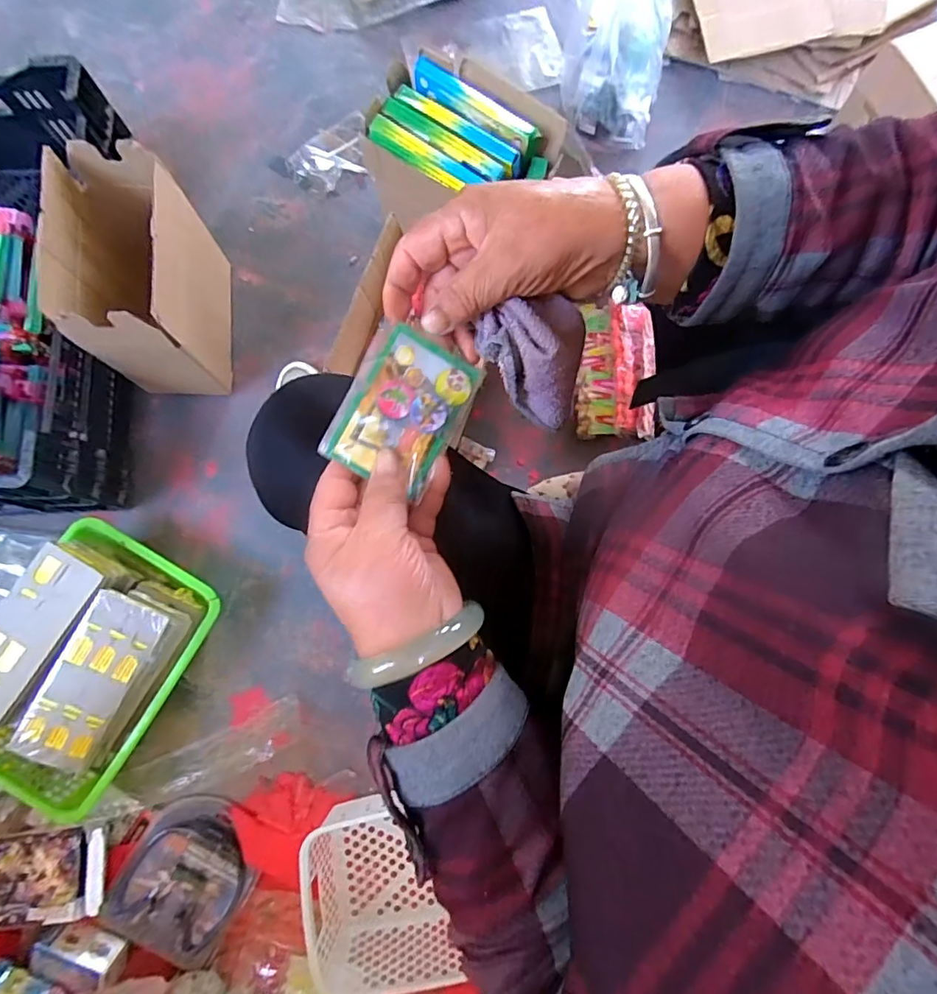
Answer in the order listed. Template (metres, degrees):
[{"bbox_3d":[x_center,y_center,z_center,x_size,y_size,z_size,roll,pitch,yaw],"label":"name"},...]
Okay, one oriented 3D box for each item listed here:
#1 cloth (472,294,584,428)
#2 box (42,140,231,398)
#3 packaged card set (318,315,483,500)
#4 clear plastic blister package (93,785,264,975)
[{"bbox_3d":[0.034,-0.076,0.291,0.061,0.072,0.034,19,78,3],"label":"cloth"},{"bbox_3d":[-0.444,-0.295,0.728,0.149,0.223,0.258,-9,78,-3],"label":"box"},{"bbox_3d":[-0.035,-0.049,0.285,0.062,0.007,0.083,26,84,-14],"label":"packaged card set"},{"bbox_3d":[-0.365,0.492,0.670,0.158,0.029,0.173,28,79,5],"label":"clear plastic blister package"}]

